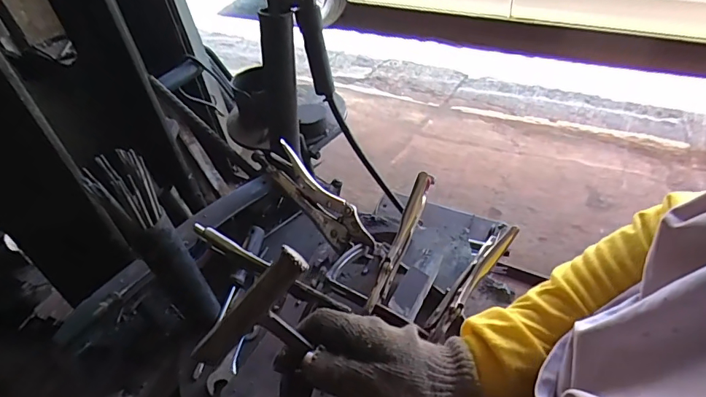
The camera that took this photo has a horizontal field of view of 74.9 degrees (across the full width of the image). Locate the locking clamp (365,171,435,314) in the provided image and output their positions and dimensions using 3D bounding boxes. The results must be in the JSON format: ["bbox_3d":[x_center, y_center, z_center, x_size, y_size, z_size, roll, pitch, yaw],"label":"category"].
[{"bbox_3d":[0.055,0.048,0.529,0.015,0.043,0.173,18,74,23],"label":"locking clamp"}]

